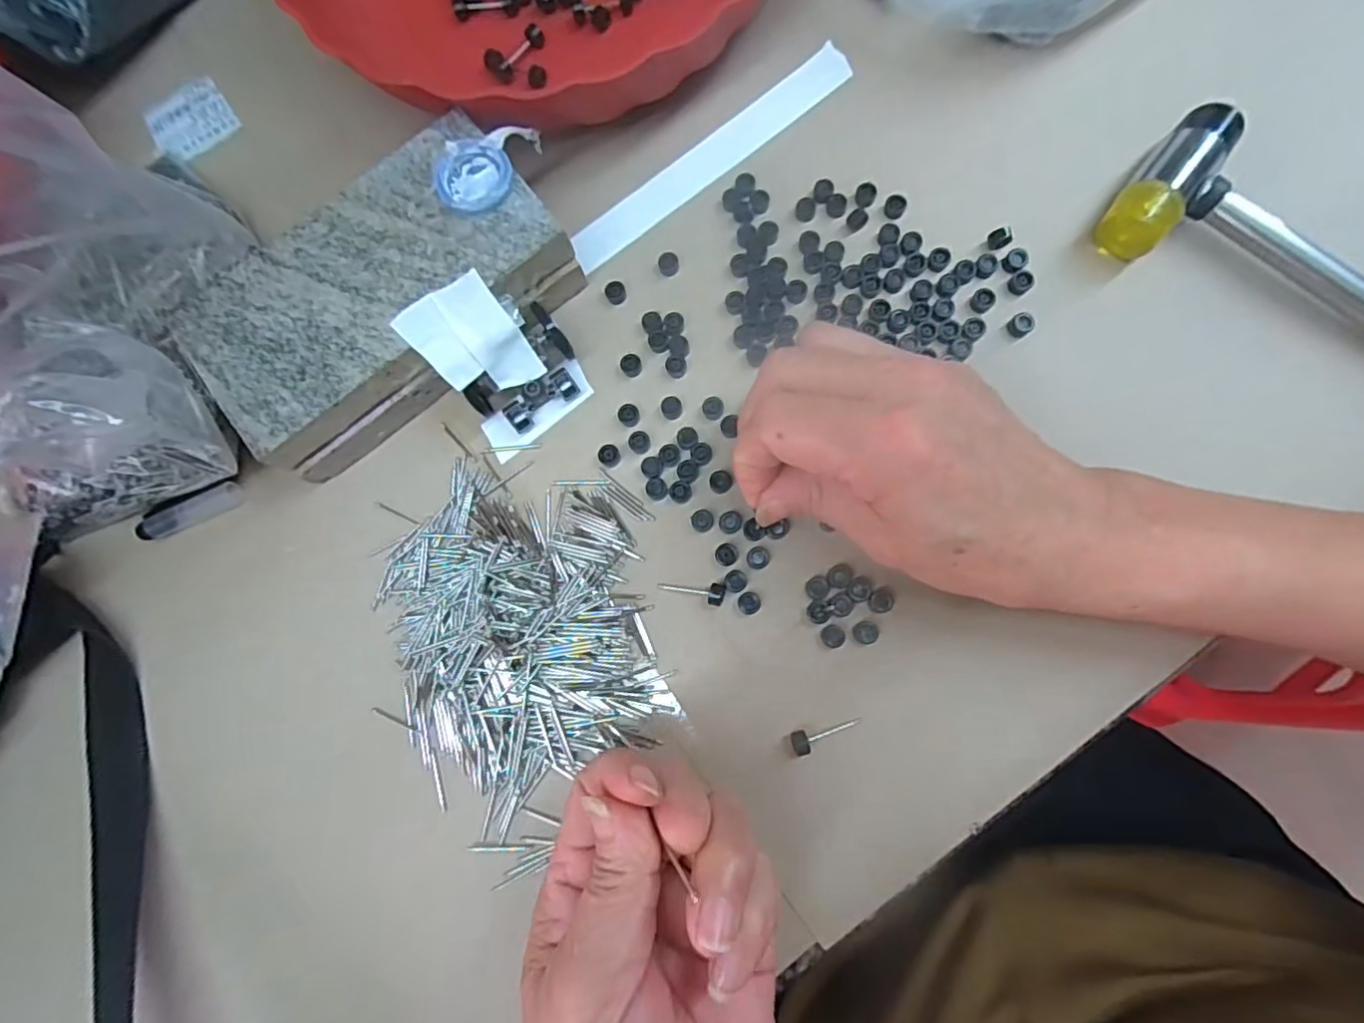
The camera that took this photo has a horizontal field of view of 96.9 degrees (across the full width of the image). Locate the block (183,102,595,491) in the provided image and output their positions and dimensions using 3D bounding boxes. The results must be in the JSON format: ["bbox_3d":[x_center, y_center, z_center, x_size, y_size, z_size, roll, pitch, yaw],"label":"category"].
[{"bbox_3d":[-0.125,-0.089,0.256,0.146,0.036,0.081,-38,82,-2],"label":"block"}]

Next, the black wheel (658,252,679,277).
[{"bbox_3d":[-0.006,-0.110,0.270,0.009,0.004,0.009,0,83,3],"label":"black wheel"}]

